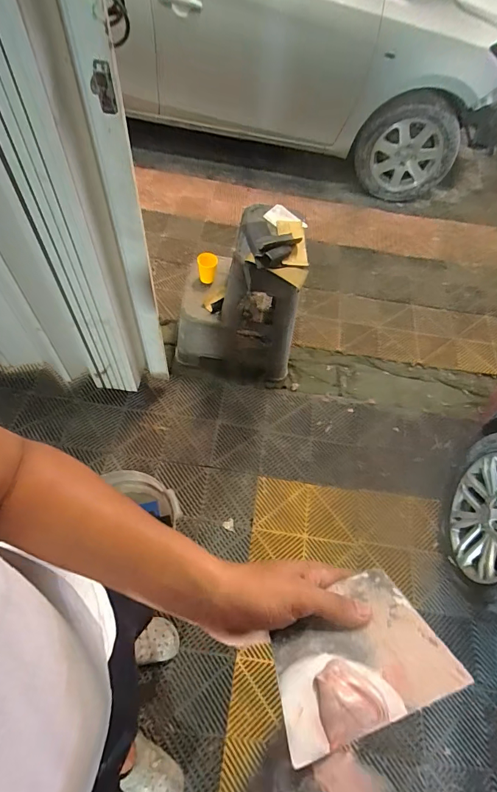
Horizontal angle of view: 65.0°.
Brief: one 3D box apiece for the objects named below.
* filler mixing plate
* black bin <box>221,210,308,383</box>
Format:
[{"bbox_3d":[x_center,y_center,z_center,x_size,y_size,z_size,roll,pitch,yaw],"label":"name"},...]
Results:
[{"bbox_3d":[0.084,0.200,0.308,0.138,0.013,0.096,-12,42,-15],"label":"filler mixing plate"},{"bbox_3d":[0.043,-0.381,1.635,0.305,0.649,0.373,3,60,-2],"label":"black bin"}]

